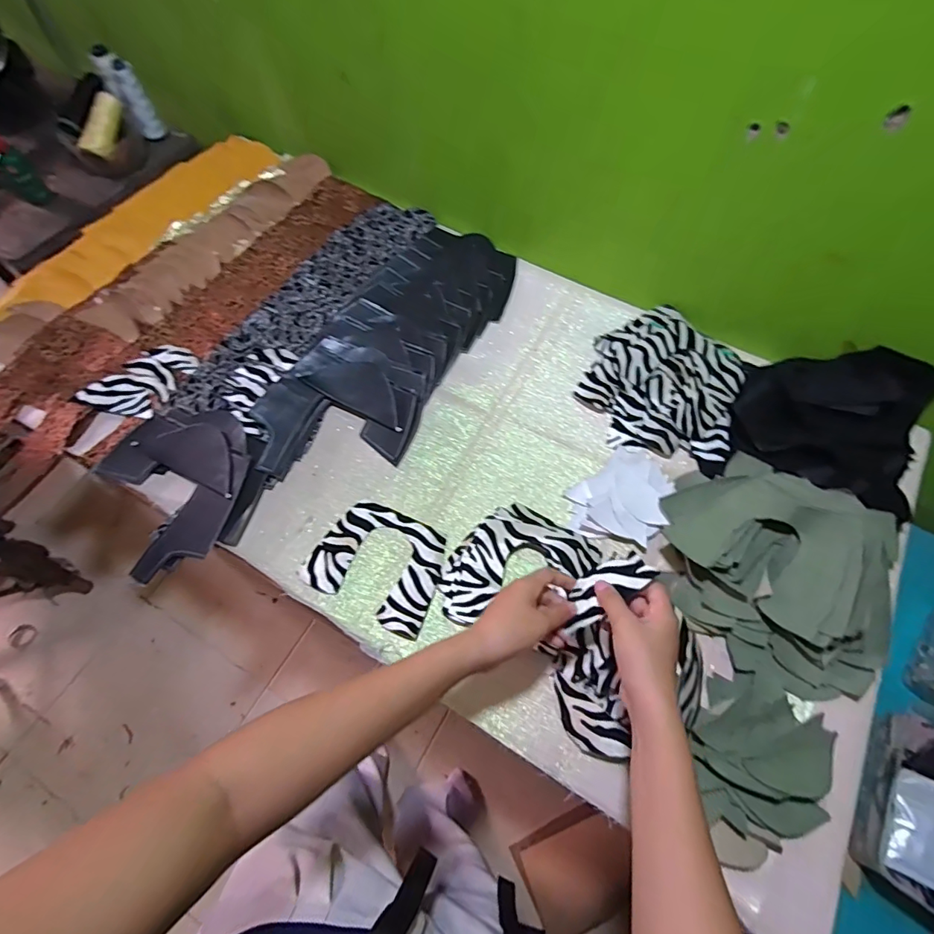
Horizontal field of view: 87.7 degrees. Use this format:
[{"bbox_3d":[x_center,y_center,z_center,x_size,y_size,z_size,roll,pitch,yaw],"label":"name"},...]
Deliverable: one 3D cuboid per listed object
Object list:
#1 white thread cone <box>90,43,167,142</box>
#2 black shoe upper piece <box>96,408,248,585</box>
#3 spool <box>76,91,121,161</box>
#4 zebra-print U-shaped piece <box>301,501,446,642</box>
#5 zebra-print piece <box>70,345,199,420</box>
[{"bbox_3d":[-0.586,-0.646,0.842,0.063,0.139,0.052,24,63,39],"label":"white thread cone"},{"bbox_3d":[-0.341,0.012,0.584,0.160,0.017,0.201,-26,69,-14],"label":"black shoe upper piece"},{"bbox_3d":[-0.610,-0.571,0.815,0.033,0.035,0.112,8,78,2],"label":"spool"},{"bbox_3d":[-0.096,0.108,0.558,0.147,0.008,0.120,25,64,13],"label":"zebra-print U-shaped piece"},{"bbox_3d":[-0.429,-0.110,0.650,0.089,0.012,0.140,38,68,13],"label":"zebra-print piece"}]

